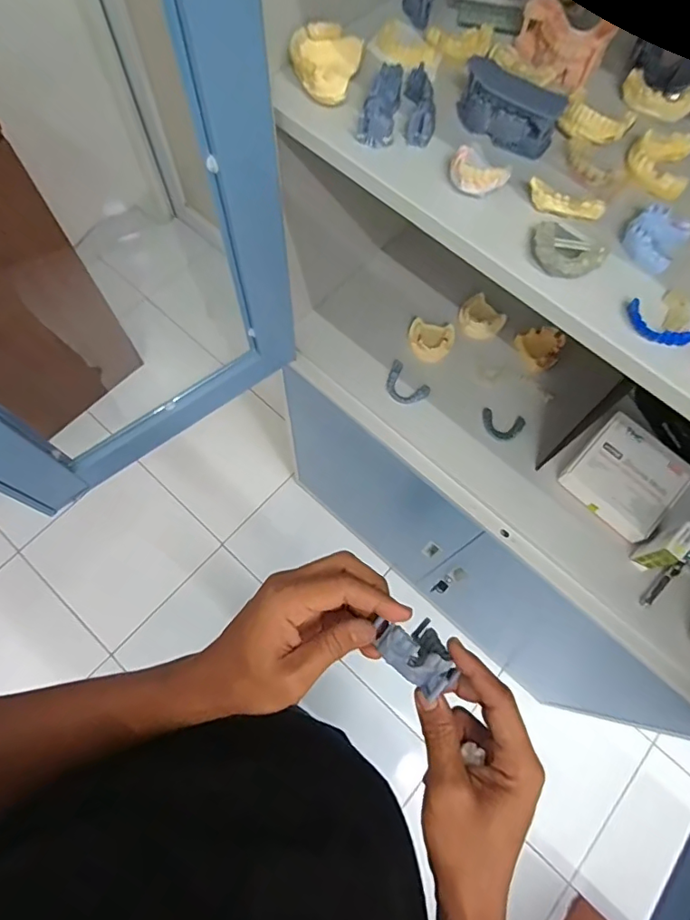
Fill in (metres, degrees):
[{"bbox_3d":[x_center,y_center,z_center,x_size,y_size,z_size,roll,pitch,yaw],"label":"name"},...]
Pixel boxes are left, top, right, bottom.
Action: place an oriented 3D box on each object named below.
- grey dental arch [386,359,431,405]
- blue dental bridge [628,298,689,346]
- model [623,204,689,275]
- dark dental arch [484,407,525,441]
[{"bbox_3d":[0.094,-0.119,0.829,0.051,0.020,0.078,-40,76,-15],"label":"grey dental arch"},{"bbox_3d":[0.245,-0.103,0.402,0.056,0.011,0.022,30,71,8],"label":"blue dental bridge"},{"bbox_3d":[0.256,-0.183,0.426,0.044,0.019,0.059,37,72,11],"label":"model"},{"bbox_3d":[0.246,-0.054,0.811,0.062,0.018,0.042,21,70,5],"label":"dark dental arch"}]

